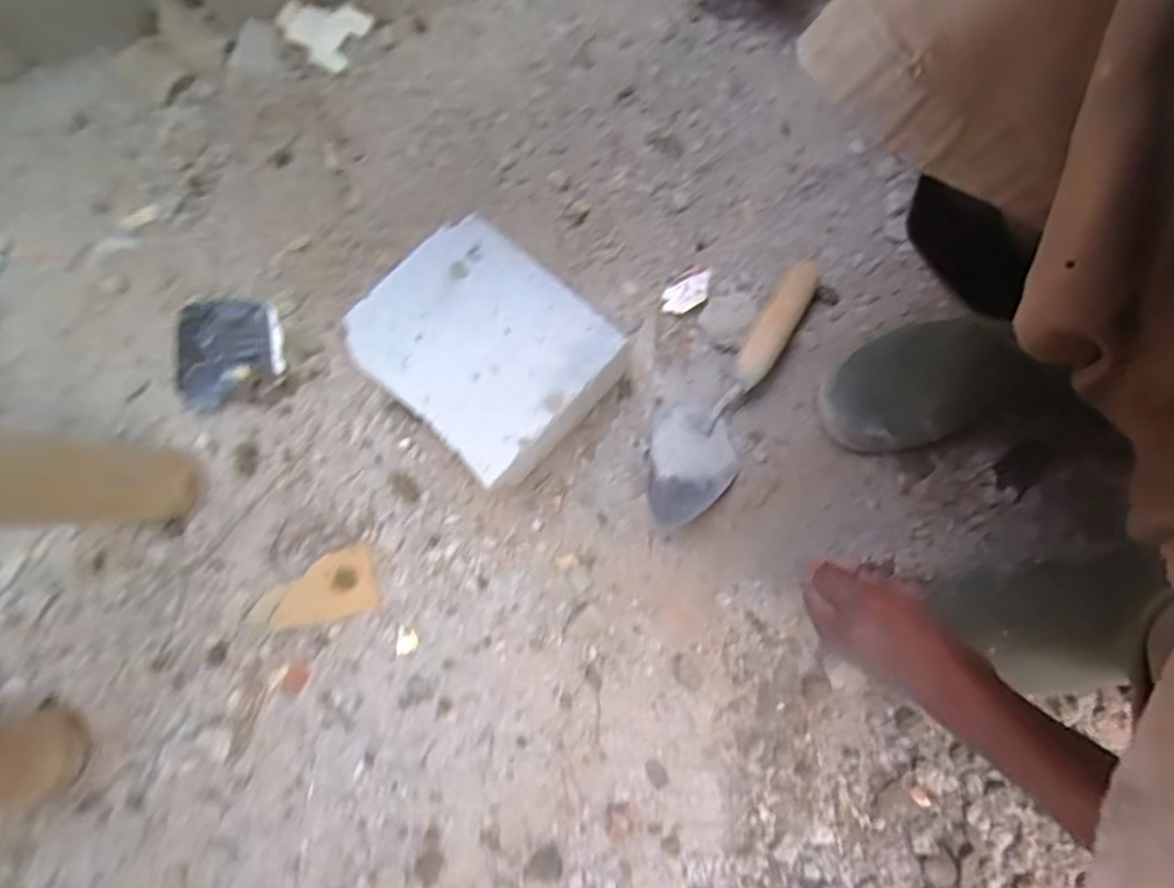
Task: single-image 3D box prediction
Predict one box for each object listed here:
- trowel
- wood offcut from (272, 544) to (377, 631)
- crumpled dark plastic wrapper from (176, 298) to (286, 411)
[{"bbox_3d":[0.125,-0.057,0.557,0.085,0.052,0.291,24,75,5],"label":"trowel"},{"bbox_3d":[-0.228,0.124,0.533,0.085,0.010,0.058,-17,75,-5],"label":"wood offcut"},{"bbox_3d":[-0.342,-0.092,0.589,0.094,0.014,0.106,-14,75,-4],"label":"crumpled dark plastic wrapper"}]

